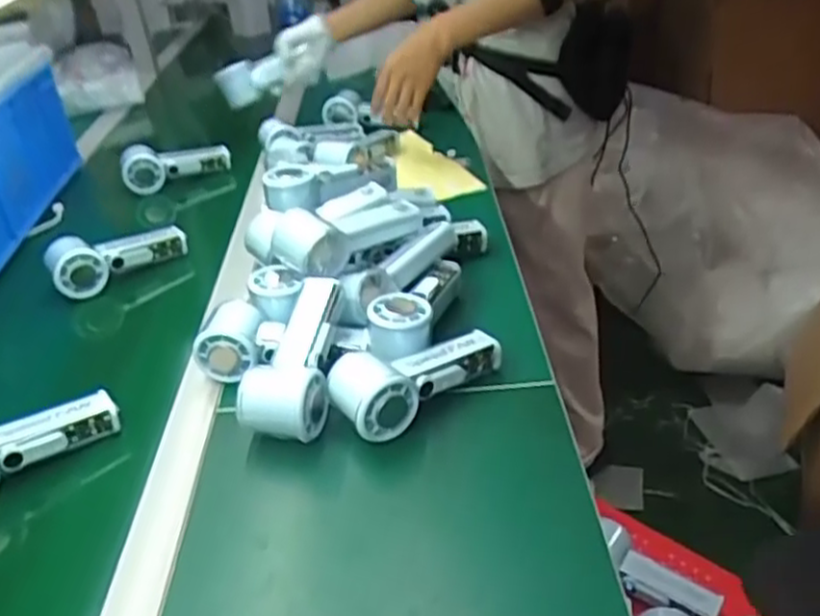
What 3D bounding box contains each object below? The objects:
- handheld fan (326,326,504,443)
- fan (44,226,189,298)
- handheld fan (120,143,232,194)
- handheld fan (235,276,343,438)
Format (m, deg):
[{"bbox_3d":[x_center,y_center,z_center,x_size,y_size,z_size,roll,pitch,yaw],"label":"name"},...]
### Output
[{"bbox_3d":[0.012,0.055,0.625,0.151,0.058,0.064,-24,36,-23],"label":"handheld fan"},{"bbox_3d":[-0.338,-0.061,0.872,0.155,0.056,0.056,-19,35,-18],"label":"fan"},{"bbox_3d":[-0.350,-0.218,1.123,0.155,0.060,0.056,-14,34,-11],"label":"handheld fan"},{"bbox_3d":[-0.099,0.043,0.645,0.069,0.060,0.157,-3,33,8],"label":"handheld fan"}]

